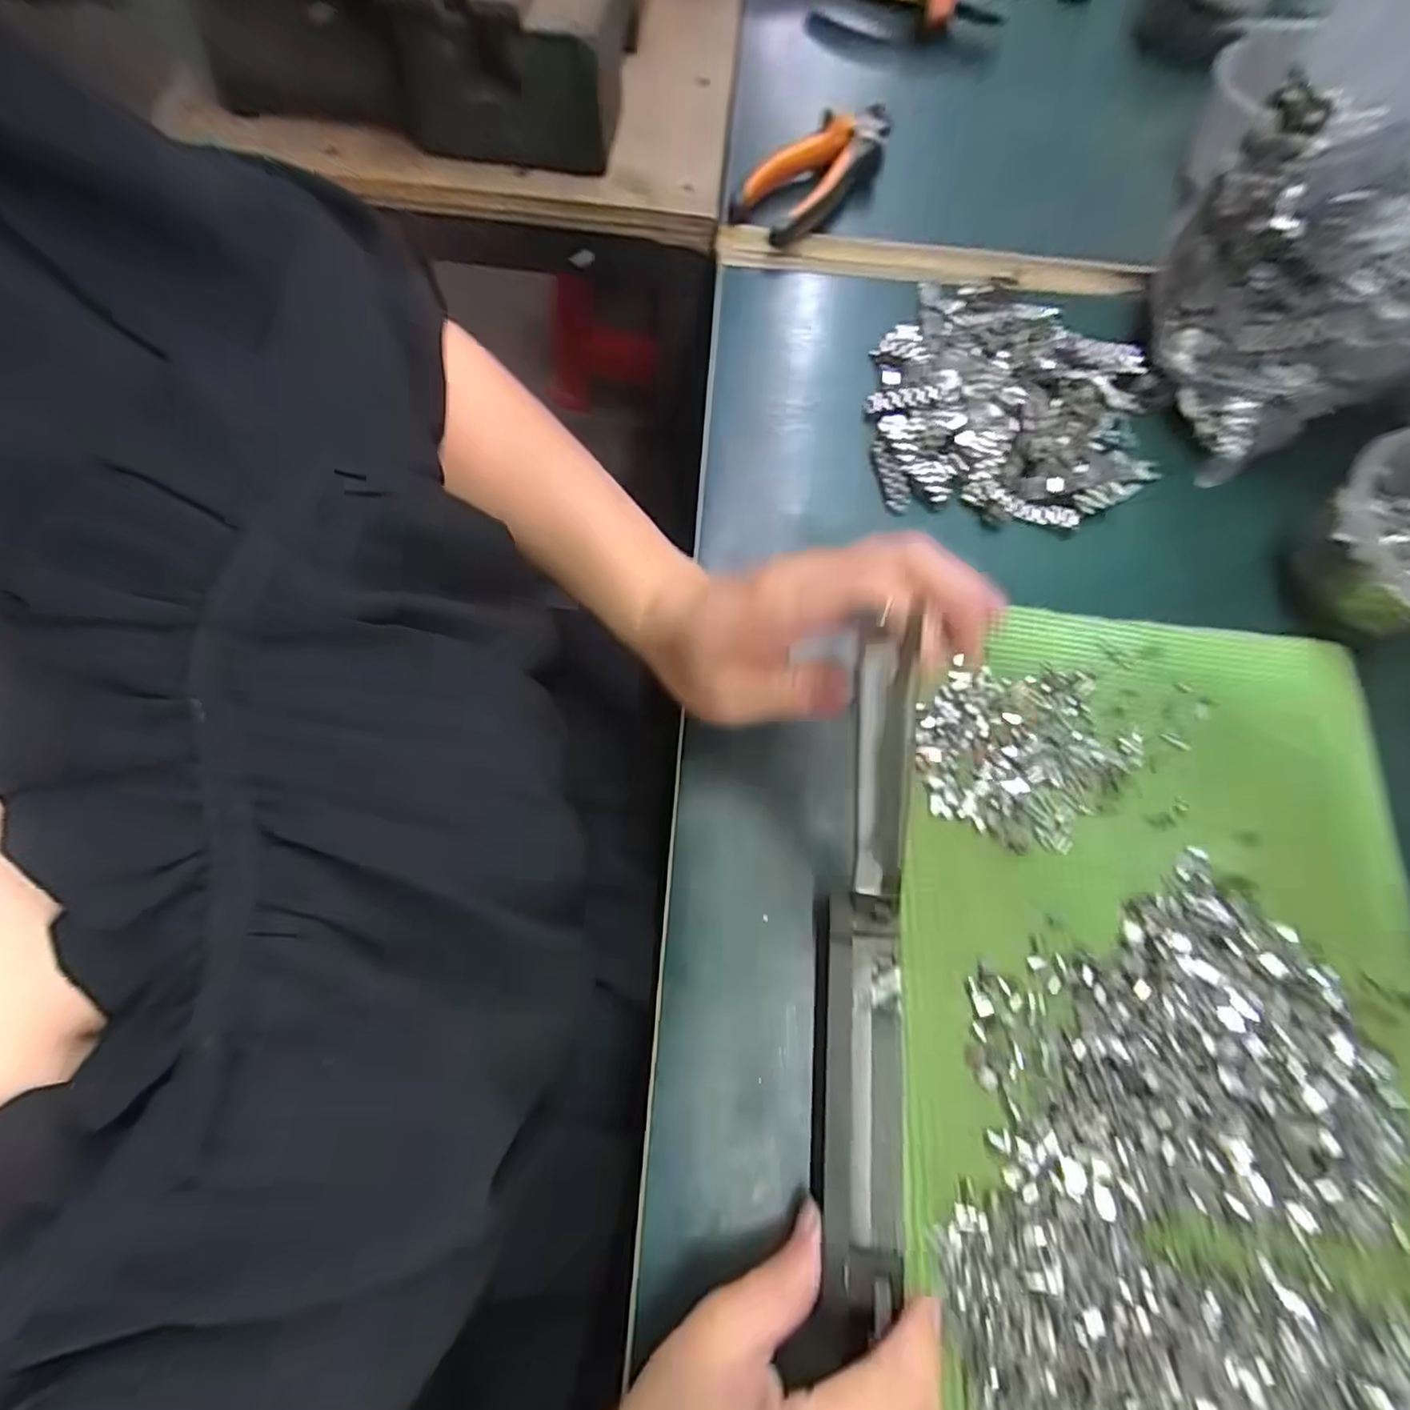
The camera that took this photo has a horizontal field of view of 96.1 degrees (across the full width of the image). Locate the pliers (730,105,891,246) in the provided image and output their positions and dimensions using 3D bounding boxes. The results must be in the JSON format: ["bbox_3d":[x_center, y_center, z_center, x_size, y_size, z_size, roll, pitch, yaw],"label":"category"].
[{"bbox_3d":[0.077,-0.369,0.437,0.059,0.027,0.142,35,73,8],"label":"pliers"}]

